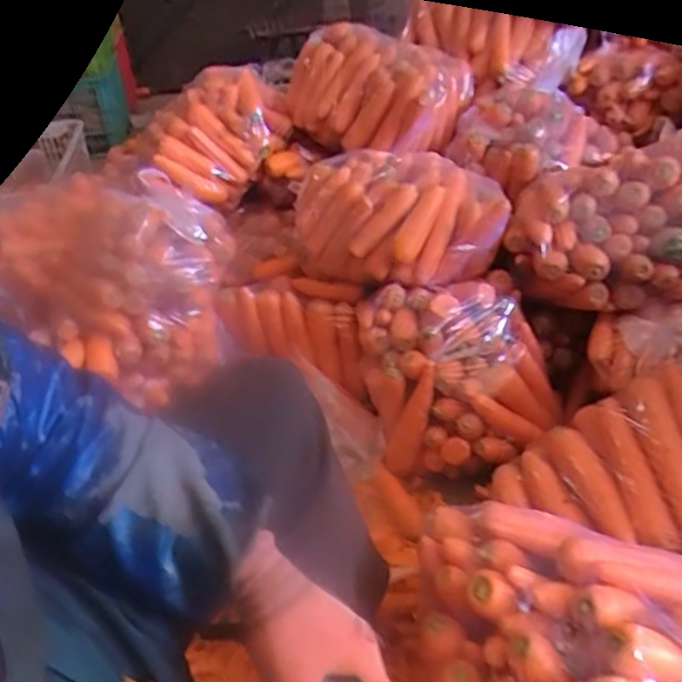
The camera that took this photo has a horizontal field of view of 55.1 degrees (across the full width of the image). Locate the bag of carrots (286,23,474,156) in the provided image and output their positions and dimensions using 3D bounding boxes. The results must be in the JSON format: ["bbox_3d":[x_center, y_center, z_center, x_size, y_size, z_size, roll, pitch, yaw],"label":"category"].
[{"bbox_3d":[0.053,-0.467,1.200,0.235,0.177,0.283,-31,44,-32],"label":"bag of carrots"}]

